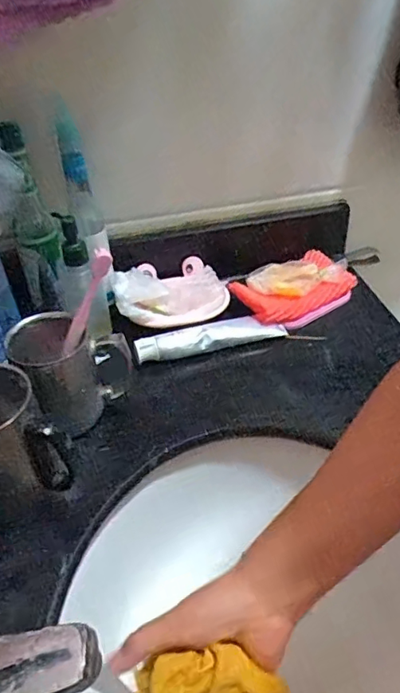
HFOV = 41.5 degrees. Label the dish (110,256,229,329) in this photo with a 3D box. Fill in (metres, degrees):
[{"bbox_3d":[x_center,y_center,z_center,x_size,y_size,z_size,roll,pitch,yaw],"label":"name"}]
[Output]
[{"bbox_3d":[-0.037,-0.072,0.654,0.136,0.039,0.107,-17,42,-16],"label":"dish"}]

